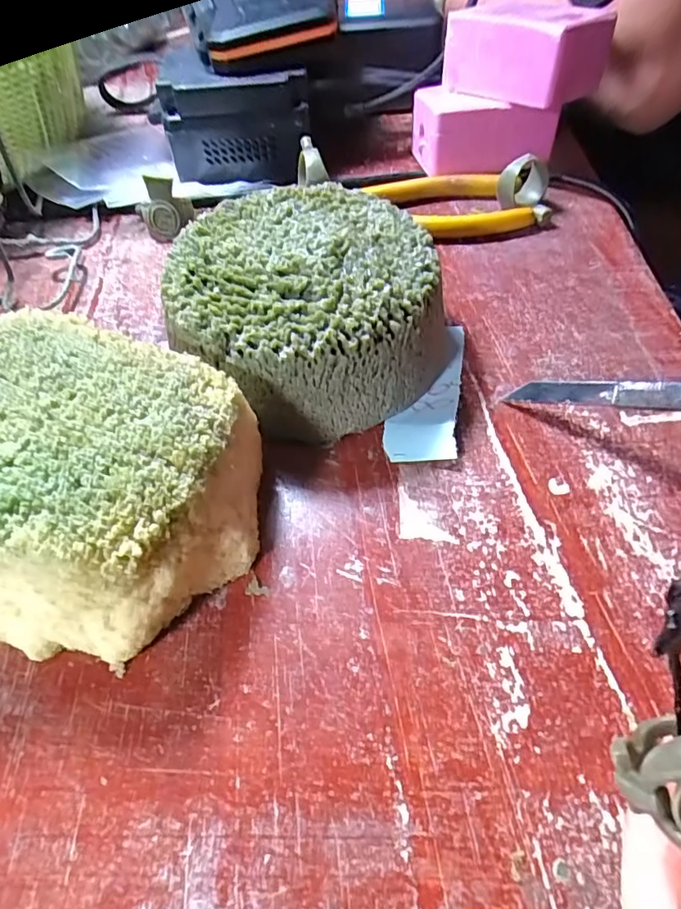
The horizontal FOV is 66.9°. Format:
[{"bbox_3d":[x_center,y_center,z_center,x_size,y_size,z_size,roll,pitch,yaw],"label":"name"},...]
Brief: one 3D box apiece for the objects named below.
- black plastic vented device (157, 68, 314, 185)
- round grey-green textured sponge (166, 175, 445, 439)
[{"bbox_3d":[-0.055,-0.174,0.278,0.076,0.047,0.022,-7,54,-1],"label":"black plastic vented device"},{"bbox_3d":[-0.013,-0.055,0.199,0.096,0.047,0.091,-1,56,1],"label":"round grey-green textured sponge"}]

